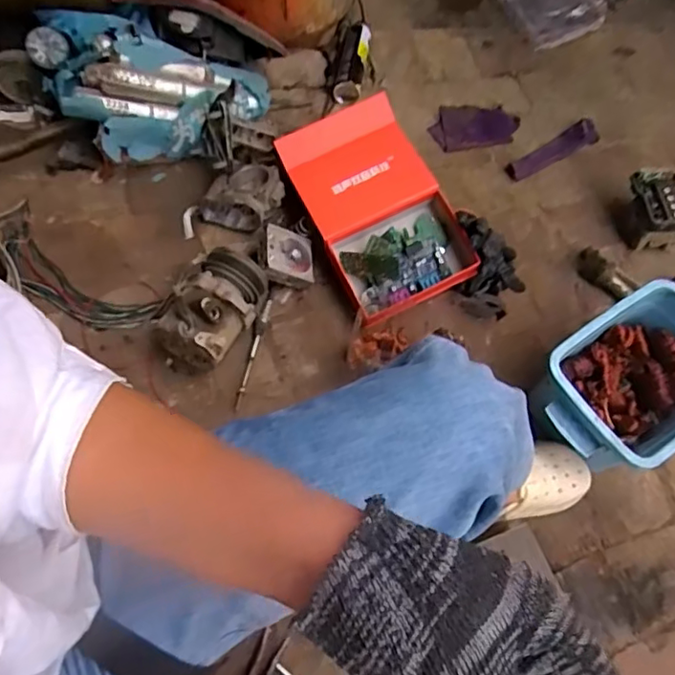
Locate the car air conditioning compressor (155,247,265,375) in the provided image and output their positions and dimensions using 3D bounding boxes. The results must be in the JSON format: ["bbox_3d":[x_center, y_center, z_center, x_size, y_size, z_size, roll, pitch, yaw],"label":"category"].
[{"bbox_3d":[-0.187,-0.040,0.884,0.114,0.099,0.193,20,64,4],"label":"car air conditioning compressor"}]

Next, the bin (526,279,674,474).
[{"bbox_3d":[0.423,0.071,0.850,0.283,0.141,0.188,-29,70,-18],"label":"bin"}]

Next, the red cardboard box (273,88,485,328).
[{"bbox_3d":[0.059,-0.215,0.969,0.224,0.068,0.360,-31,80,0],"label":"red cardboard box"}]

